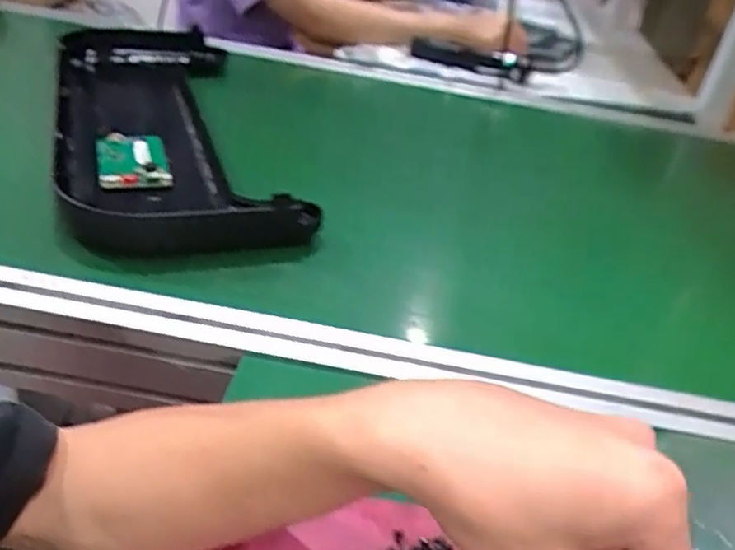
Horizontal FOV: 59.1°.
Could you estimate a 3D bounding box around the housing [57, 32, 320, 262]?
[{"bbox_3d":[-0.229,-0.177,0.722,0.200,0.054,0.556,-7,38,-21],"label":"housing"}]

